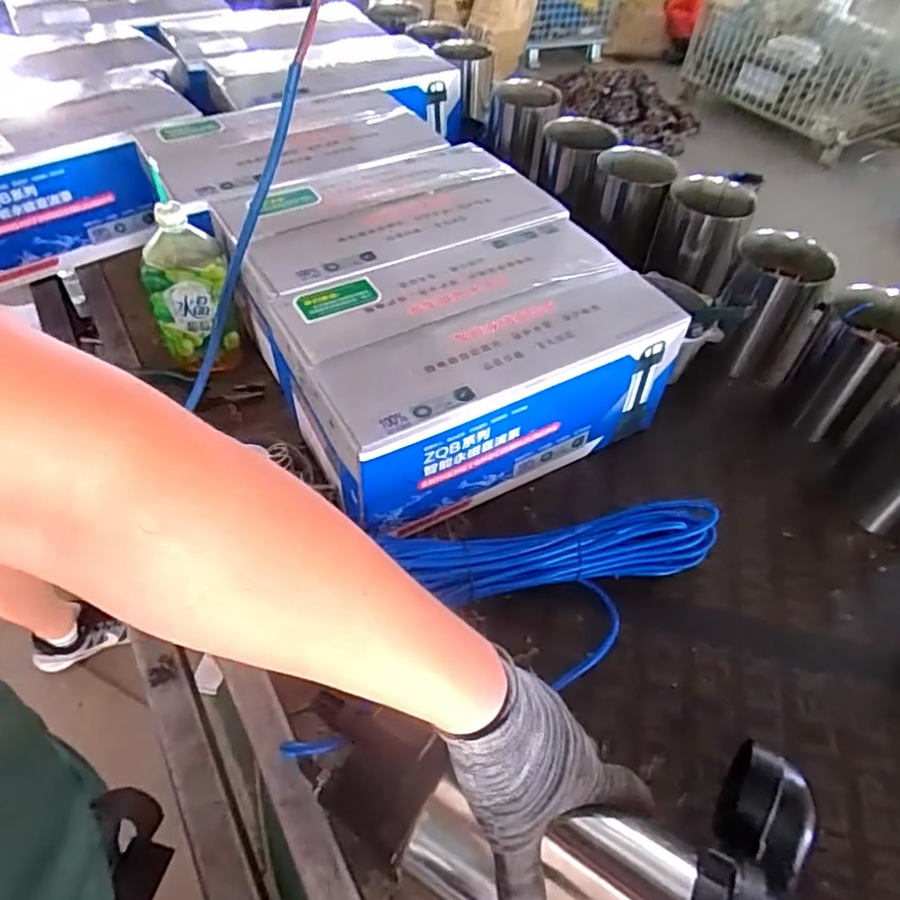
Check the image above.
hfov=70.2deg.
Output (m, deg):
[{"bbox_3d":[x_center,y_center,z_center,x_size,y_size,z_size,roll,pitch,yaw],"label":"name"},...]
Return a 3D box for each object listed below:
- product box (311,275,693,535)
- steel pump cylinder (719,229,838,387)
[{"bbox_3d":[0.056,-0.053,0.711,0.400,0.179,0.123,-22,54,-21],"label":"product box"},{"bbox_3d":[0.430,-0.195,0.871,0.123,0.162,0.101,25,52,17],"label":"steel pump cylinder"}]

